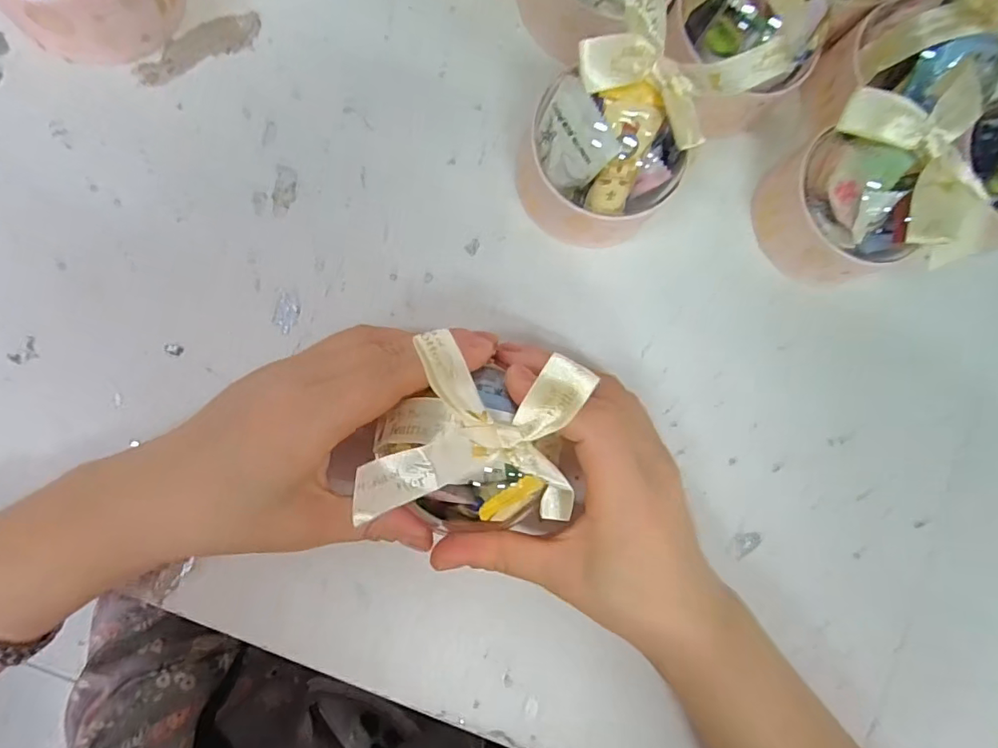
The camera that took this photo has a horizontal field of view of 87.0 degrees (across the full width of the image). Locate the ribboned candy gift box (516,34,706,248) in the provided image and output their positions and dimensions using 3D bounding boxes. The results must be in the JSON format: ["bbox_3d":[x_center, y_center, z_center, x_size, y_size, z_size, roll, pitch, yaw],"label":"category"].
[{"bbox_3d":[0.056,-0.106,0.260,0.076,0.082,0.070,-8,88,-9],"label":"ribboned candy gift box"}]

